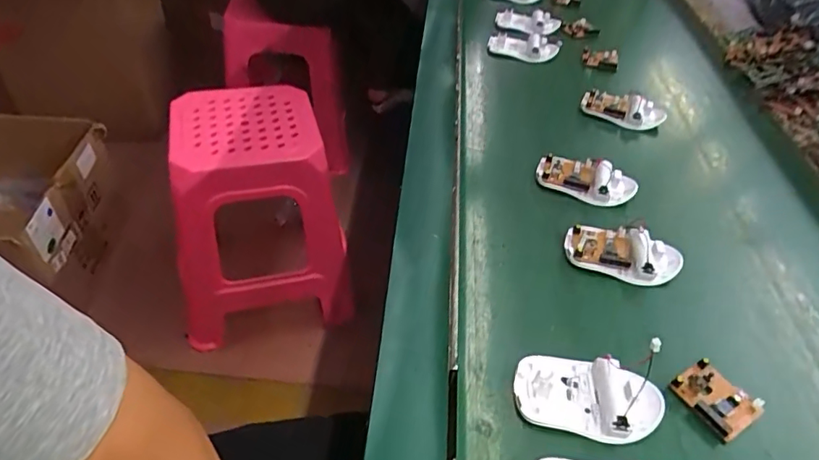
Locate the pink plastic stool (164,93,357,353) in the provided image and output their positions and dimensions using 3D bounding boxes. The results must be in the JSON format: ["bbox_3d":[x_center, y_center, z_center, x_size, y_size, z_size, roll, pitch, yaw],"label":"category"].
[{"bbox_3d":[-0.352,-0.014,1.238,0.353,0.491,0.320,-11,46,-17],"label":"pink plastic stool"}]

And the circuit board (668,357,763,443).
[{"bbox_3d":[0.218,0.120,0.382,0.043,0.008,0.049,-20,49,-25],"label":"circuit board"}]

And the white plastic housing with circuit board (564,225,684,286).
[{"bbox_3d":[0.188,0.017,0.472,0.099,0.019,0.052,9,43,4],"label":"white plastic housing with circuit board"}]

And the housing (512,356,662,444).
[{"bbox_3d":[0.122,0.112,0.367,0.097,0.016,0.055,9,43,3],"label":"housing"}]

